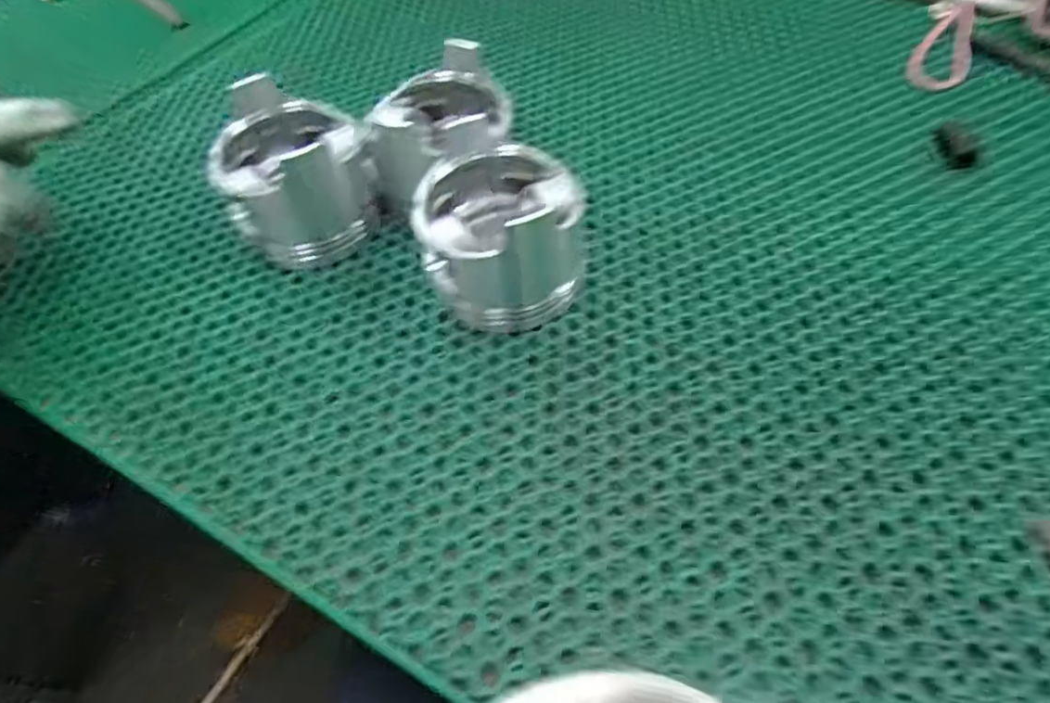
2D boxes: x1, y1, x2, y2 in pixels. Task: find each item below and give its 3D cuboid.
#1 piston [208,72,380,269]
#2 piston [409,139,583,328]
[{"bbox_3d":[-0.139,-0.108,0.384,0.082,0.079,0.082,-34,59,-18],"label":"piston"},{"bbox_3d":[-0.012,-0.068,0.346,0.082,0.070,0.087,-2,55,4],"label":"piston"}]

